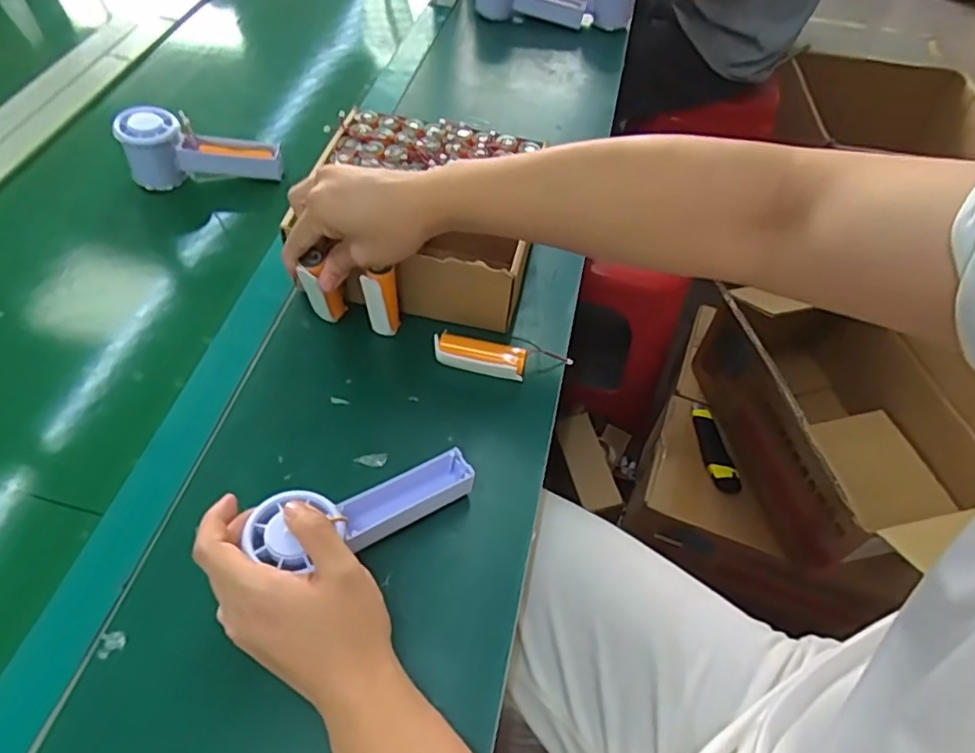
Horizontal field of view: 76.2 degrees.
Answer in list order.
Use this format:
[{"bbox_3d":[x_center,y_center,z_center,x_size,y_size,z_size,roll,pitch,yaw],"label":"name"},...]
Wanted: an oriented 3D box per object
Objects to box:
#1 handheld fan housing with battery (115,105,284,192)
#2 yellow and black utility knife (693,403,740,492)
[{"bbox_3d":[-0.286,-0.222,0.630,0.145,0.069,0.042,4,52,-15],"label":"handheld fan housing with battery"},{"bbox_3d":[0.337,0.101,0.927,0.036,0.014,0.158,-2,54,-5],"label":"yellow and black utility knife"}]

